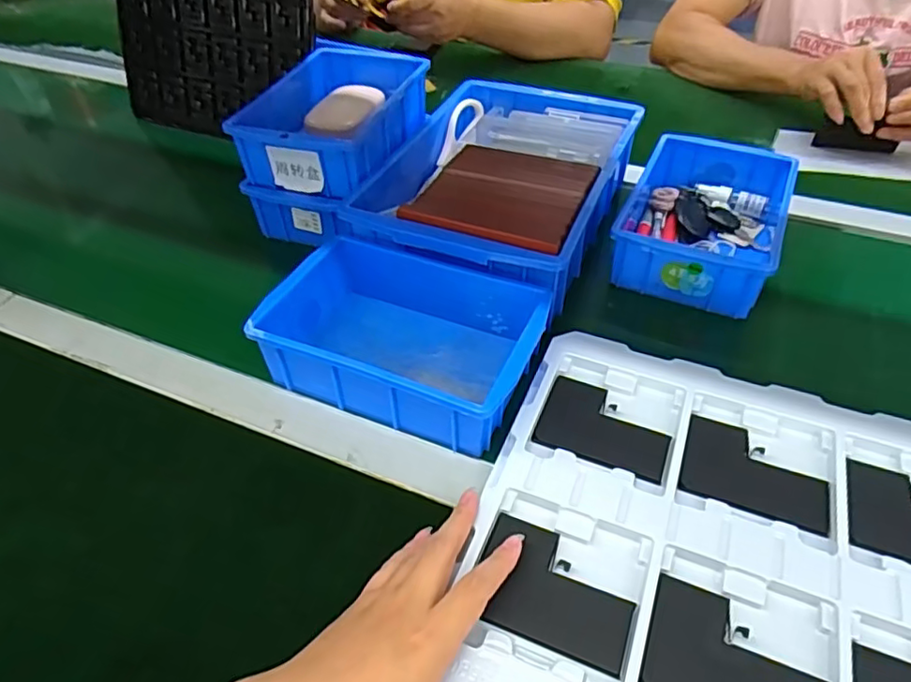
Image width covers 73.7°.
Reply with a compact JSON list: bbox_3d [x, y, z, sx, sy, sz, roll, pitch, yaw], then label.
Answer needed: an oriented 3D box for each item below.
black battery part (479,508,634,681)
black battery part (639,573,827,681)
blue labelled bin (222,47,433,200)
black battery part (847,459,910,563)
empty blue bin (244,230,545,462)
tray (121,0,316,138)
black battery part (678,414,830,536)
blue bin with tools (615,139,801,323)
[{"bbox_3d":[0.059,0.145,0.357,0.090,0.004,0.067,17,48,16],"label":"black battery part"},{"bbox_3d":[0.149,0.171,0.324,0.089,0.009,0.066,18,49,19],"label":"black battery part"},{"bbox_3d":[-0.119,-0.231,0.634,0.142,0.064,0.216,14,48,15],"label":"blue labelled bin"},{"bbox_3d":[0.292,0.113,0.376,0.090,0.007,0.065,16,48,16],"label":"black battery part"},{"bbox_3d":[-0.038,-0.006,0.479,0.201,0.056,0.140,17,49,18],"label":"empty blue bin"},{"bbox_3d":[-0.311,-0.393,0.761,0.311,0.244,0.015,14,23,19],"label":"tray"},{"bbox_3d":[0.200,0.087,0.406,0.089,0.006,0.068,17,48,18],"label":"black battery part"},{"bbox_3d":[0.237,-0.119,0.585,0.127,0.057,0.200,19,49,19],"label":"blue bin with tools"}]

